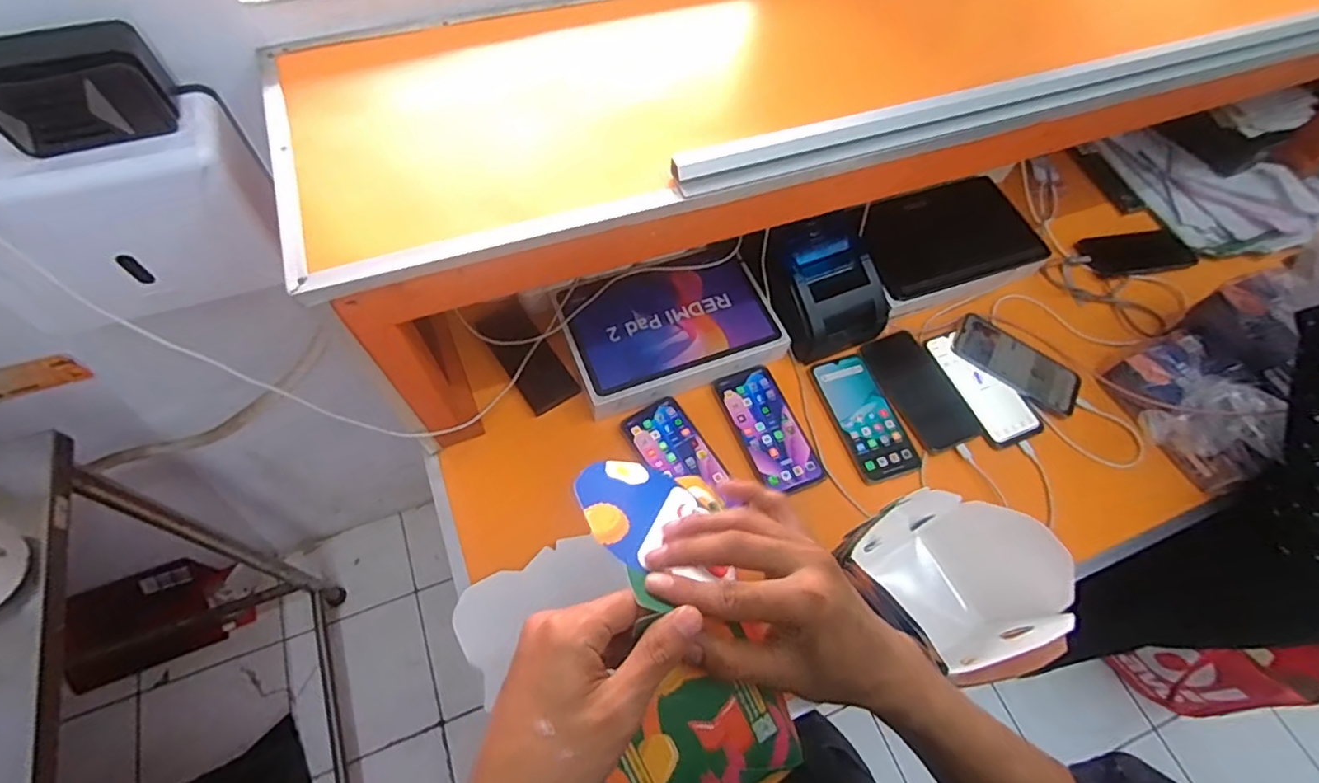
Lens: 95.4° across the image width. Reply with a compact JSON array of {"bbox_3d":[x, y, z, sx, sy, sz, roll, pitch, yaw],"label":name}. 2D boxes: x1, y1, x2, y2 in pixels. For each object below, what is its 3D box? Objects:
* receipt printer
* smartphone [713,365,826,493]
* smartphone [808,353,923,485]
[{"bbox_3d":[0.213,-0.132,0.774,0.134,0.111,0.144,-21,64,-15],"label":"receipt printer"},{"bbox_3d":[0.134,0.044,0.734,0.076,0.010,0.162,-20,64,-14],"label":"smartphone"},{"bbox_3d":[0.256,0.028,0.749,0.077,0.009,0.168,-17,63,-13],"label":"smartphone"}]

